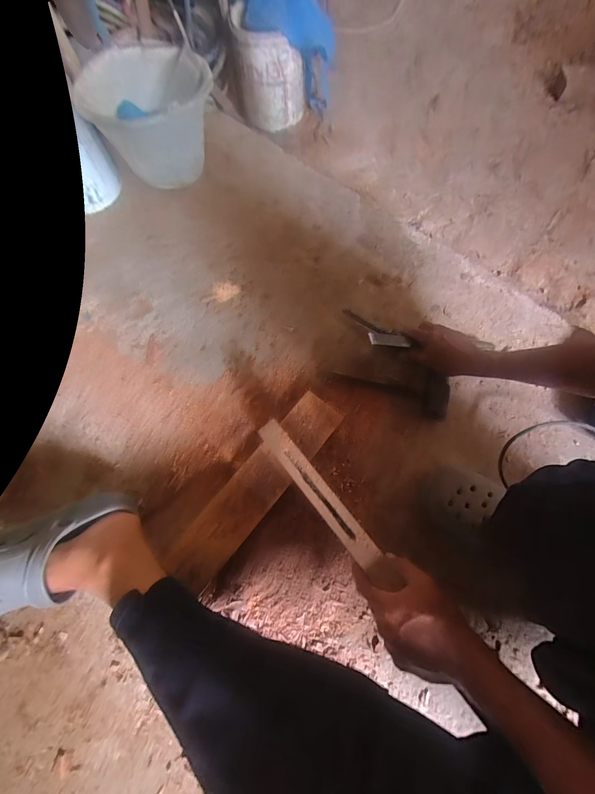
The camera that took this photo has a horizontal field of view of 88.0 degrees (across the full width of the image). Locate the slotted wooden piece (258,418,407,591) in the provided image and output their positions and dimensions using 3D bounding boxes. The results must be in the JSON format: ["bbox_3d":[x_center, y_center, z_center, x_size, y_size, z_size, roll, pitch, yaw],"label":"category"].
[{"bbox_3d":[0.025,0.122,0.407,0.033,0.011,0.218,-38,74,-10],"label":"slotted wooden piece"}]

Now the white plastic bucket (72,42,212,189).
[{"bbox_3d":[-0.309,-0.619,0.691,0.220,0.179,0.240,0,73,1],"label":"white plastic bucket"}]

